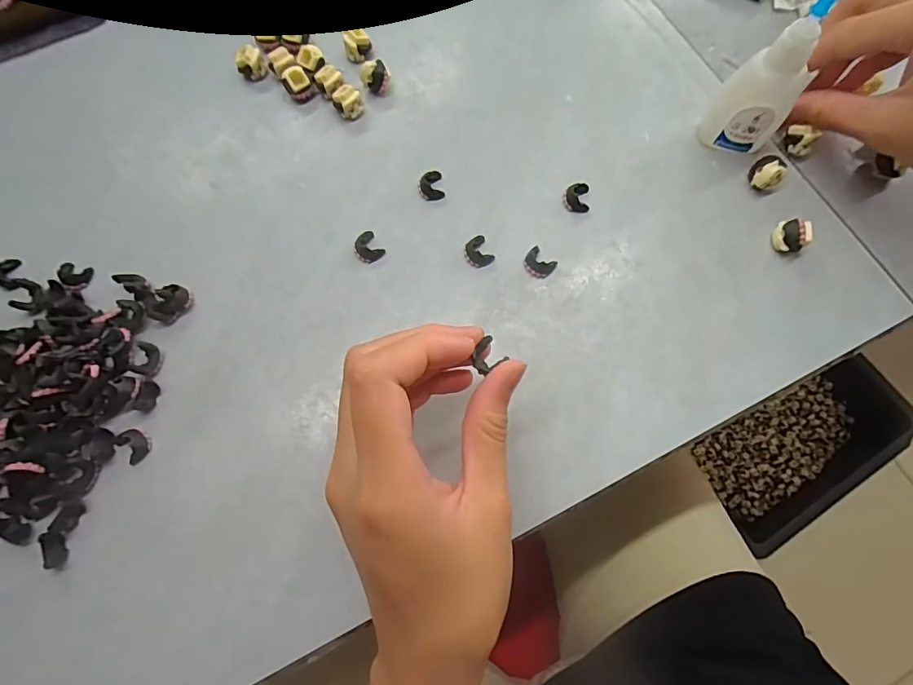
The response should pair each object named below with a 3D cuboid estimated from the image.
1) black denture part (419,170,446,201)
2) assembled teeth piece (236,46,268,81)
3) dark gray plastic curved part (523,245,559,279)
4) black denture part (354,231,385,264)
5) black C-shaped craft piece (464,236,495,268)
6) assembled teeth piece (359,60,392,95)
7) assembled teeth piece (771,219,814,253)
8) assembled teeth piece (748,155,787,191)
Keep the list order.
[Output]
[{"bbox_3d":[-0.014,-0.087,0.261,0.014,0.006,0.017,-10,74,-2],"label":"black denture part"},{"bbox_3d":[-0.122,-0.166,0.281,0.015,0.015,0.011,-39,77,-9],"label":"assembled teeth piece"},{"bbox_3d":[0.043,-0.041,0.246,0.016,0.006,0.013,40,78,11],"label":"dark gray plastic curved part"},{"bbox_3d":[-0.047,-0.051,0.251,0.013,0.006,0.016,-33,76,-8],"label":"black denture part"},{"bbox_3d":[0.012,-0.048,0.248,0.013,0.007,0.016,-27,75,-6],"label":"black C-shaped craft piece"},{"bbox_3d":[-0.047,-0.154,0.275,0.015,0.016,0.011,-39,77,-9],"label":"assembled teeth piece"},{"bbox_3d":[0.171,-0.054,0.240,0.012,0.015,0.016,-27,75,-6],"label":"assembled teeth piece"},{"bbox_3d":[0.165,-0.090,0.250,0.013,0.014,0.016,-43,77,-10],"label":"assembled teeth piece"}]

